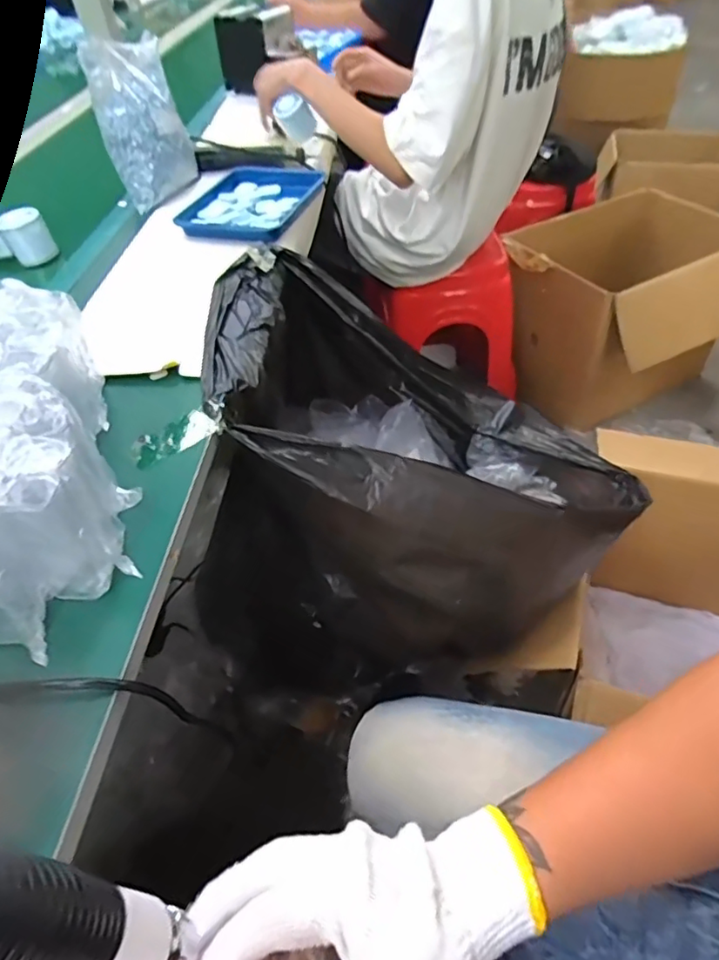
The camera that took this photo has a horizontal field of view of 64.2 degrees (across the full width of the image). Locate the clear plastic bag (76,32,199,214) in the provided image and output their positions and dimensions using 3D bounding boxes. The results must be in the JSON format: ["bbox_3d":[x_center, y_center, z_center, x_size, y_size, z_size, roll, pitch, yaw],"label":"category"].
[{"bbox_3d":[-0.327,-0.539,0.875,0.128,0.222,0.080,-19,23,-17],"label":"clear plastic bag"}]

